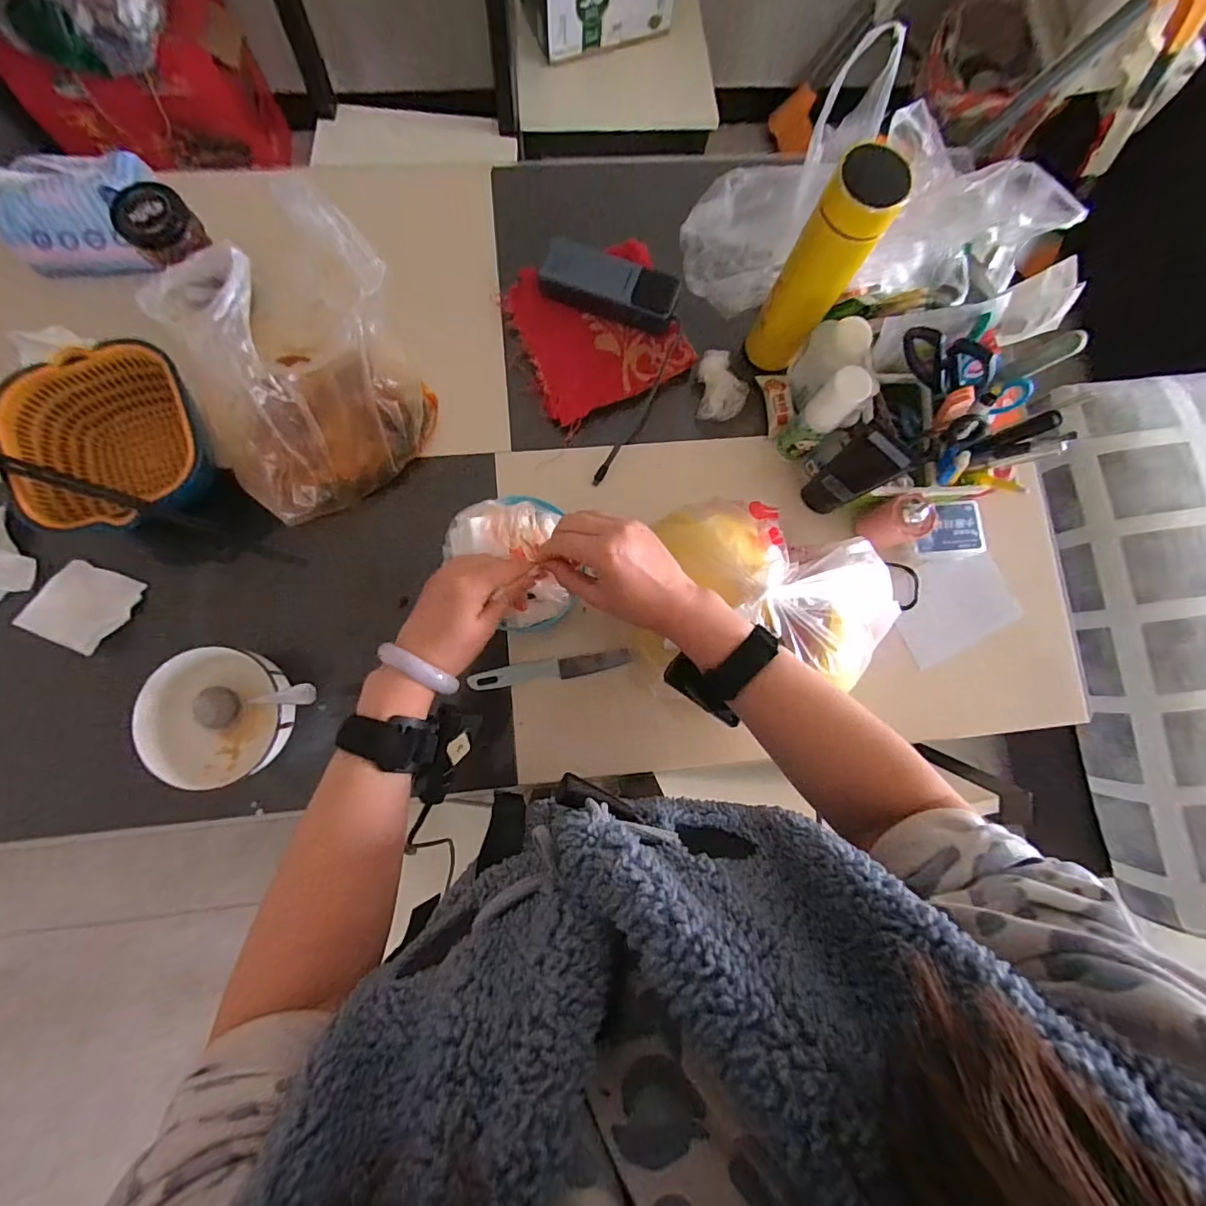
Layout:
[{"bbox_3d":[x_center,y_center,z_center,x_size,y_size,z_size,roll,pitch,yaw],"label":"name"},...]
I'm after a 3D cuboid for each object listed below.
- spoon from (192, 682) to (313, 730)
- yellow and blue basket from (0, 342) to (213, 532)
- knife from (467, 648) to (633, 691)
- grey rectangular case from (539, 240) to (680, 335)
[{"bbox_3d":[-0.324,0.092,0.472,0.160,0.026,0.040,-11,83,29],"label":"spoon"},{"bbox_3d":[-0.491,-0.153,0.539,0.169,0.111,0.178,0,83,-3],"label":"yellow and blue basket"},{"bbox_3d":[-0.057,0.073,0.557,0.173,0.010,0.023,-8,84,-4],"label":"knife"},{"bbox_3d":[0.008,-0.363,0.590,0.153,0.040,0.051,15,82,-1],"label":"grey rectangular case"}]

